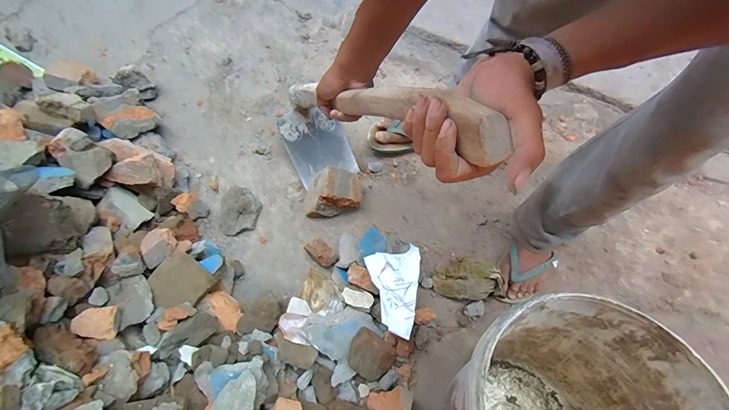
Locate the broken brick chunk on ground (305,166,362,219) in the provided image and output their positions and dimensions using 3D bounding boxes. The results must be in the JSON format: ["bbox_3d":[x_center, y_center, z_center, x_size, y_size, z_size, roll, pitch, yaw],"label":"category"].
[{"bbox_3d":[-0.084,-0.034,0.876,0.150,0.094,0.099,-17,67,-9],"label":"broken brick chunk on ground"}]

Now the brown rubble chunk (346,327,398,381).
[{"bbox_3d":[0.013,0.319,0.724,0.098,0.070,0.086,35,70,14],"label":"brown rubble chunk"}]

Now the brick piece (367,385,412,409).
[{"bbox_3d":[0.054,0.393,0.680,0.075,0.091,0.073,34,70,13],"label":"brick piece"}]

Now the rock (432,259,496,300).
[{"bbox_3d":[0.230,0.175,0.801,0.122,0.094,0.083,8,66,3],"label":"rock"}]

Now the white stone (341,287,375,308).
[{"bbox_3d":[-0.016,0.207,0.757,0.070,0.019,0.036,14,66,5],"label":"white stone"}]

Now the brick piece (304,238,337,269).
[{"bbox_3d":[-0.106,0.119,0.833,0.050,0.048,0.079,-42,73,-18],"label":"brick piece"}]

